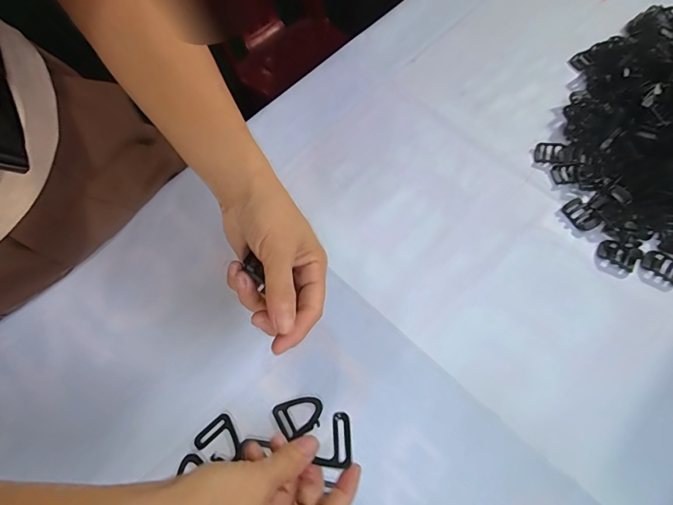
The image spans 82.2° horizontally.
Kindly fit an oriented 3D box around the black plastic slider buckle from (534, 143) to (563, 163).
[{"bbox_3d":[0.261,-0.121,0.474,0.032,0.013,0.028,10,66,7],"label":"black plastic slider buckle"}]

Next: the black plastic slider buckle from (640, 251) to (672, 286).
[{"bbox_3d":[0.351,0.015,0.414,0.040,0.004,0.028,33,71,16],"label":"black plastic slider buckle"}]

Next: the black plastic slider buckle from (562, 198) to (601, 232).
[{"bbox_3d":[0.278,-0.042,0.439,0.027,0.006,0.039,-32,68,-12],"label":"black plastic slider buckle"}]

